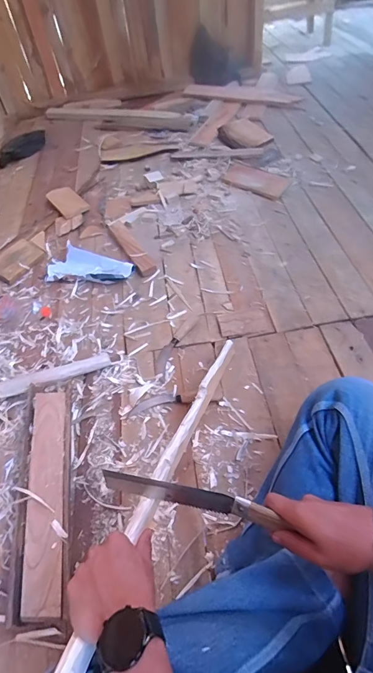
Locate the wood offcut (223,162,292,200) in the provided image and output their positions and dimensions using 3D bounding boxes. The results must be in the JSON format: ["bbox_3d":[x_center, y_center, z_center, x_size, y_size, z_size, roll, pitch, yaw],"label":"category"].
[{"bbox_3d":[0.257,-0.586,1.367,0.243,0.013,0.140,26,59,23],"label":"wood offcut"}]

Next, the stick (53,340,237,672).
[{"bbox_3d":[-0.016,0.184,0.569,0.027,0.032,0.695,13,33,15],"label":"stick"}]

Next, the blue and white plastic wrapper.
[{"bbox_3d":[-0.289,-0.202,1.088,0.267,0.034,0.130,16,55,17],"label":"blue and white plastic wrapper"}]

